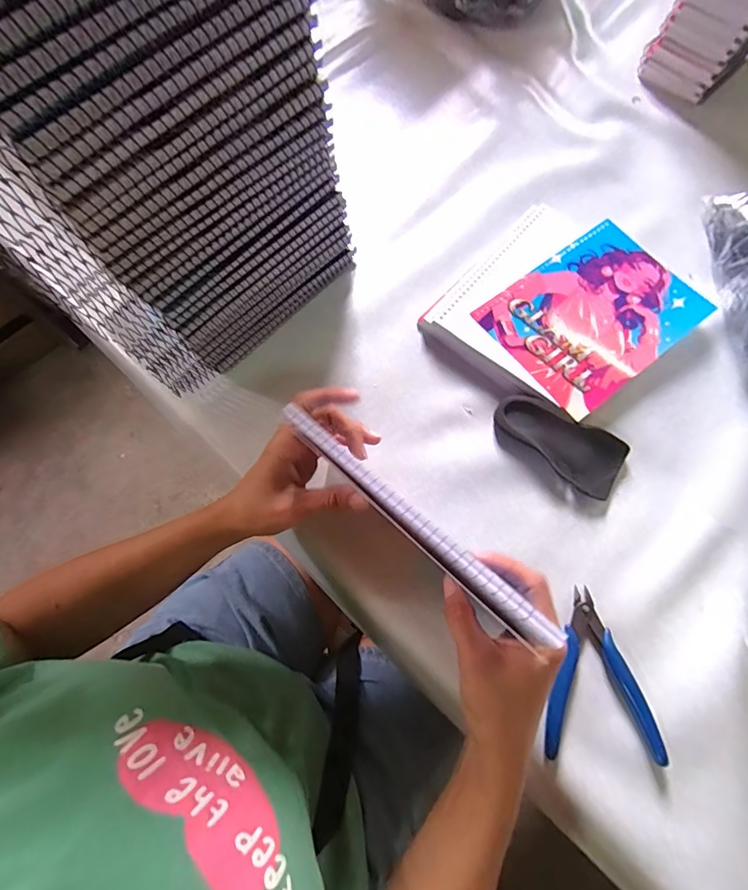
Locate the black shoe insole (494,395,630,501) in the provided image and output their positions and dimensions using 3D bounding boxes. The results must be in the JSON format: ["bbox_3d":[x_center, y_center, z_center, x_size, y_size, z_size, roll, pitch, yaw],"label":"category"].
[{"bbox_3d":[0.168,-0.001,0.404,0.117,0.021,0.058,26,74,11],"label":"black shoe insole"}]

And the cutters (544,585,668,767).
[{"bbox_3d":[0.184,0.184,0.340,0.084,0.013,0.120,17,73,8],"label":"cutters"}]

